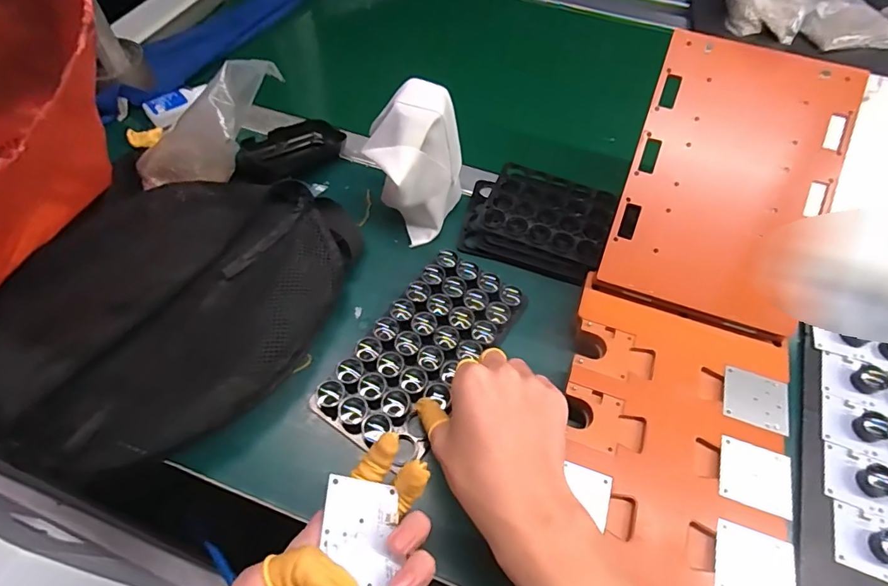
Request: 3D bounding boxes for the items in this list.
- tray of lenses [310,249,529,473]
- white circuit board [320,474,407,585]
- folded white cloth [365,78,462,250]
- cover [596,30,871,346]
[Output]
[{"bbox_3d":[-0.016,0.048,0.407,0.098,0.024,0.187,35,64,19],"label":"tray of lenses"},{"bbox_3d":[-0.045,0.140,0.260,0.040,0.004,0.077,10,43,-28],"label":"white circuit board"},{"bbox_3d":[-0.025,-0.117,0.450,0.091,0.121,0.090,-4,59,-2],"label":"folded white cloth"},{"bbox_3d":[0.242,-0.096,0.403,0.158,0.008,0.234,18,88,7],"label":"cover"}]

